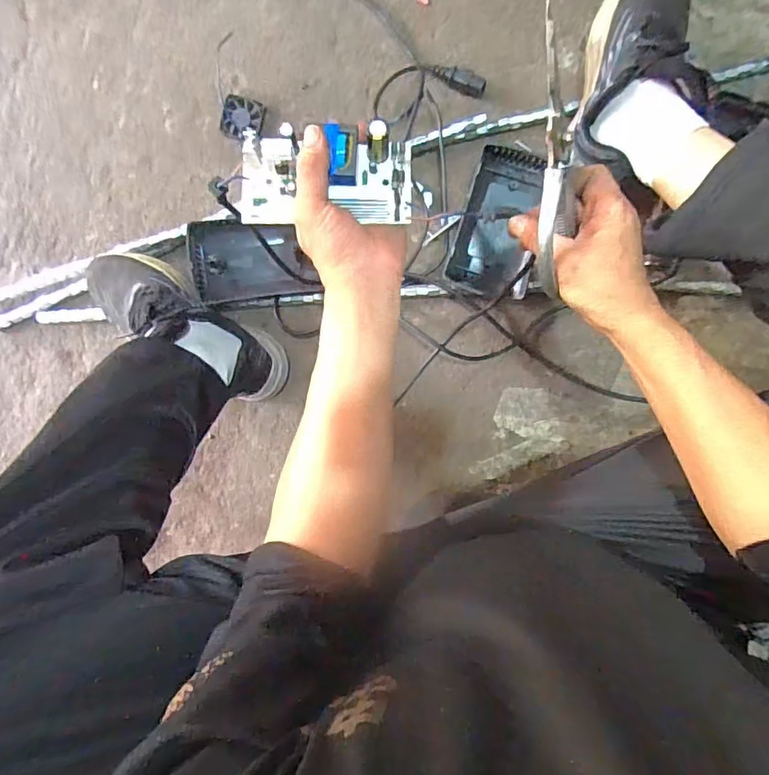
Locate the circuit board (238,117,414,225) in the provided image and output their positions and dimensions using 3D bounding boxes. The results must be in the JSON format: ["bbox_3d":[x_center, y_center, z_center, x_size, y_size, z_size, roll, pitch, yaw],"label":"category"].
[{"bbox_3d":[-0.047,-0.168,0.397,0.135,0.039,0.071,1,94,1],"label":"circuit board"}]

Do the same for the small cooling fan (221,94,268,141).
[{"bbox_3d":[-0.181,-0.344,0.644,0.052,0.013,0.050,13,94,1],"label":"small cooling fan"}]

